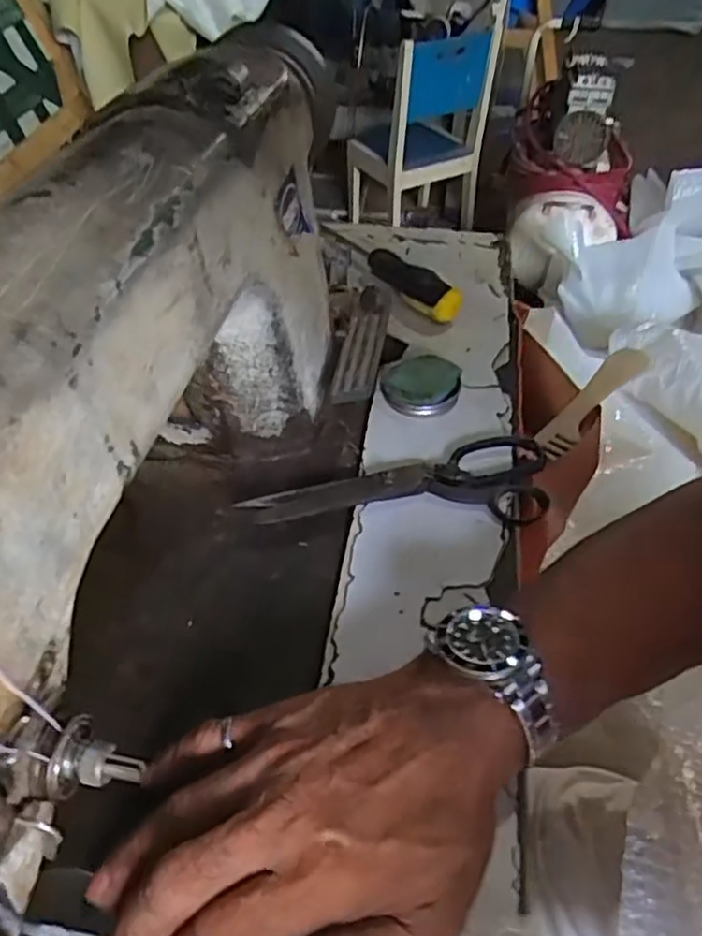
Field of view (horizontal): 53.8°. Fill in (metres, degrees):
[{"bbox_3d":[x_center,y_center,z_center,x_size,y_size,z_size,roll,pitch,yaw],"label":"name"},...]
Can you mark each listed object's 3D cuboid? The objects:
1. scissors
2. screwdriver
[{"bbox_3d":[0.031,0.008,0.438,0.184,0.015,0.065,-1,44,2],"label":"scissors"},{"bbox_3d":[0.029,-0.180,0.609,0.026,0.031,0.196,-22,47,-19],"label":"screwdriver"}]

